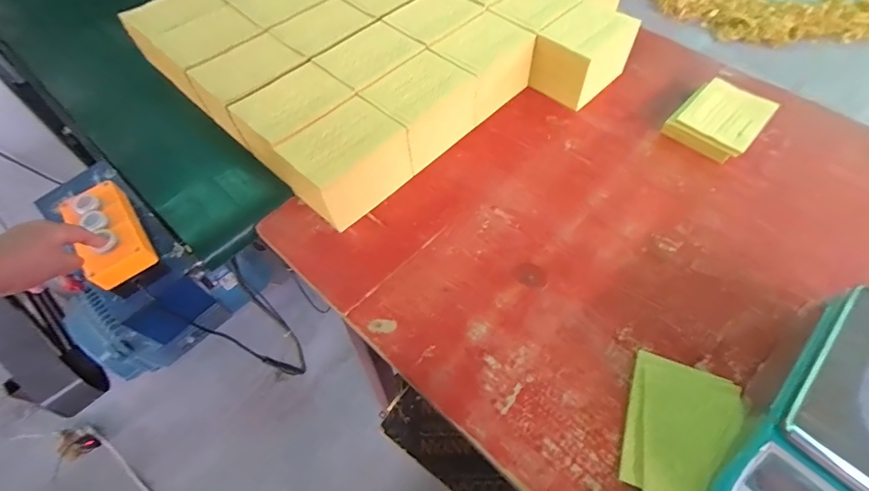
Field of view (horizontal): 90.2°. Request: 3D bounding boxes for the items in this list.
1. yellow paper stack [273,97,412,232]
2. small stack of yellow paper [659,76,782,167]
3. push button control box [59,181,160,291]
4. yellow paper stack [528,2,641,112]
[{"bbox_3d":[-0.139,-0.127,0.681,0.176,0.113,0.122,-40,65,-21],"label":"yellow paper stack"},{"bbox_3d":[0.507,-0.221,0.774,0.130,0.041,0.160,40,66,22],"label":"small stack of yellow paper"},{"bbox_3d":[-0.435,-0.019,0.574,0.075,0.058,0.137,-33,69,-20],"label":"push button control box"},{"bbox_3d":[0.278,-0.358,0.823,0.132,0.112,0.161,36,65,21],"label":"yellow paper stack"}]

